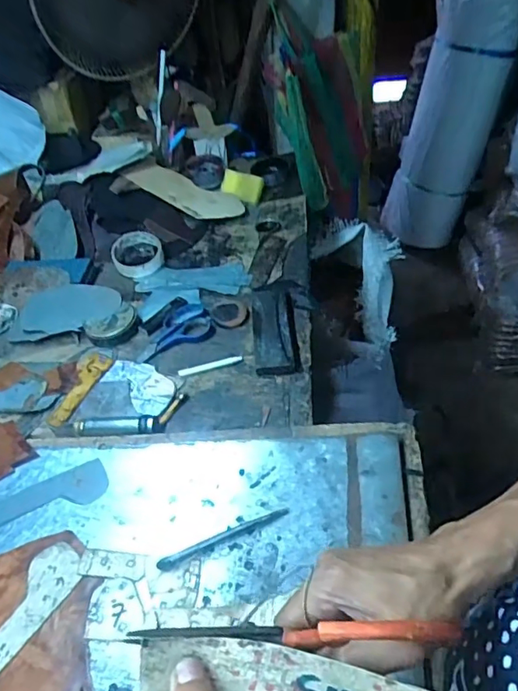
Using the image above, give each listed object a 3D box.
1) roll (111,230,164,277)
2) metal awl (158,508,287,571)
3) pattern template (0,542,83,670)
[{"bbox_3d":[-0.207,-0.159,0.911,0.084,0.025,0.092,-1,54,2],"label":"roll"},{"bbox_3d":[-0.035,0.184,0.515,0.131,0.007,0.012,-19,55,-10],"label":"metal awl"},{"bbox_3d":[-0.245,0.273,0.482,0.053,0.004,0.209,22,54,28],"label":"pattern template"}]

